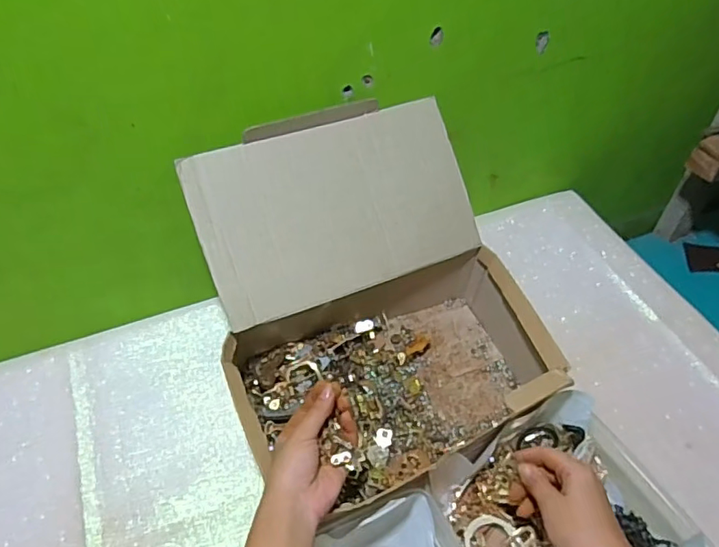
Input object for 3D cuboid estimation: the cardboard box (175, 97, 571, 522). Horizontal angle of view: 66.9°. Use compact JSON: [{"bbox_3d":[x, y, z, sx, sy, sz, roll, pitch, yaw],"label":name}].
[{"bbox_3d":[0.012,0.029,0.592,0.328,0.228,0.341,-18,51,-15],"label":"cardboard box"}]

